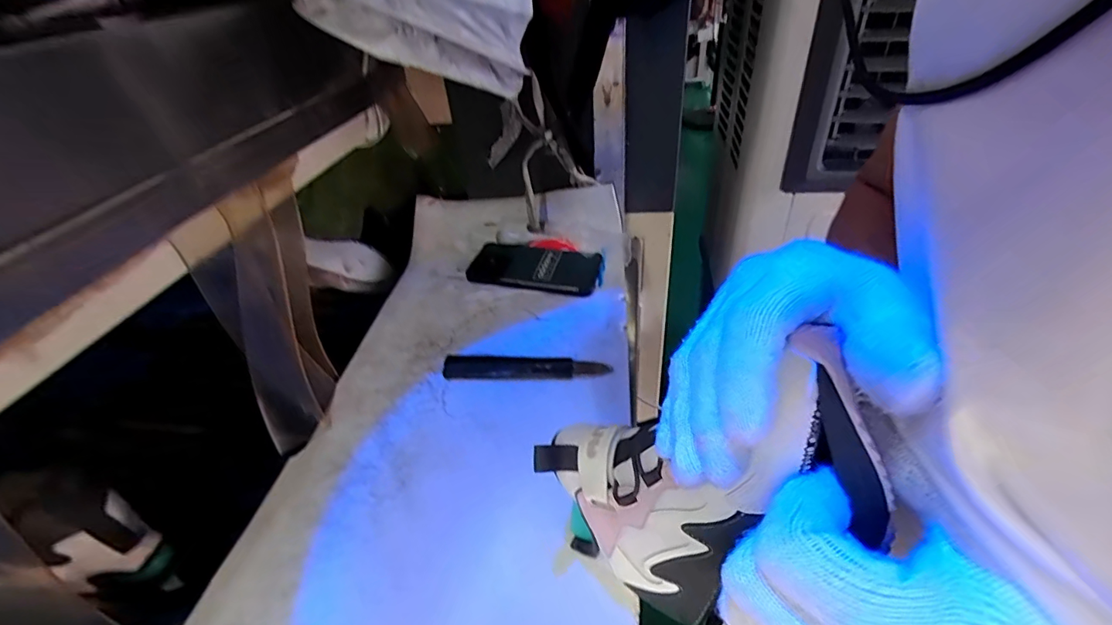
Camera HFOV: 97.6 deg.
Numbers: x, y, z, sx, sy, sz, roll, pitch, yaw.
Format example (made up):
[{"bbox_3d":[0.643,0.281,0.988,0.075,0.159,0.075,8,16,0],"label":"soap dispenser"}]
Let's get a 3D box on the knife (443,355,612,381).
[{"bbox_3d":[-0.030,0.055,0.489,0.164,0.013,0.027,-1,38,6],"label":"knife"}]

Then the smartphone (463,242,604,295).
[{"bbox_3d":[-0.027,-0.058,0.618,0.162,0.018,0.080,8,40,16],"label":"smartphone"}]

